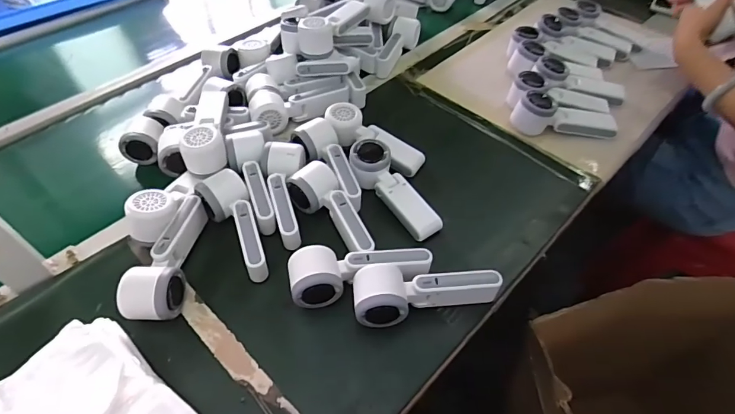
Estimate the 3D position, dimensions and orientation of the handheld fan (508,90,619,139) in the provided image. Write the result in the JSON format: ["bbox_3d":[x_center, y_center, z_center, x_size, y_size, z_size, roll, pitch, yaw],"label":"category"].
[{"bbox_3d":[0.316,-0.150,0.680,0.157,0.067,0.047,3,50,3],"label":"handheld fan"}]

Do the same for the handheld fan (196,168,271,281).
[{"bbox_3d":[-0.167,0.024,0.548,0.058,0.054,0.154,-23,54,-18],"label":"handheld fan"}]

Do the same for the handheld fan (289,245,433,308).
[{"bbox_3d":[-0.008,0.082,0.502,0.166,0.048,0.069,0,50,0],"label":"handheld fan"}]

